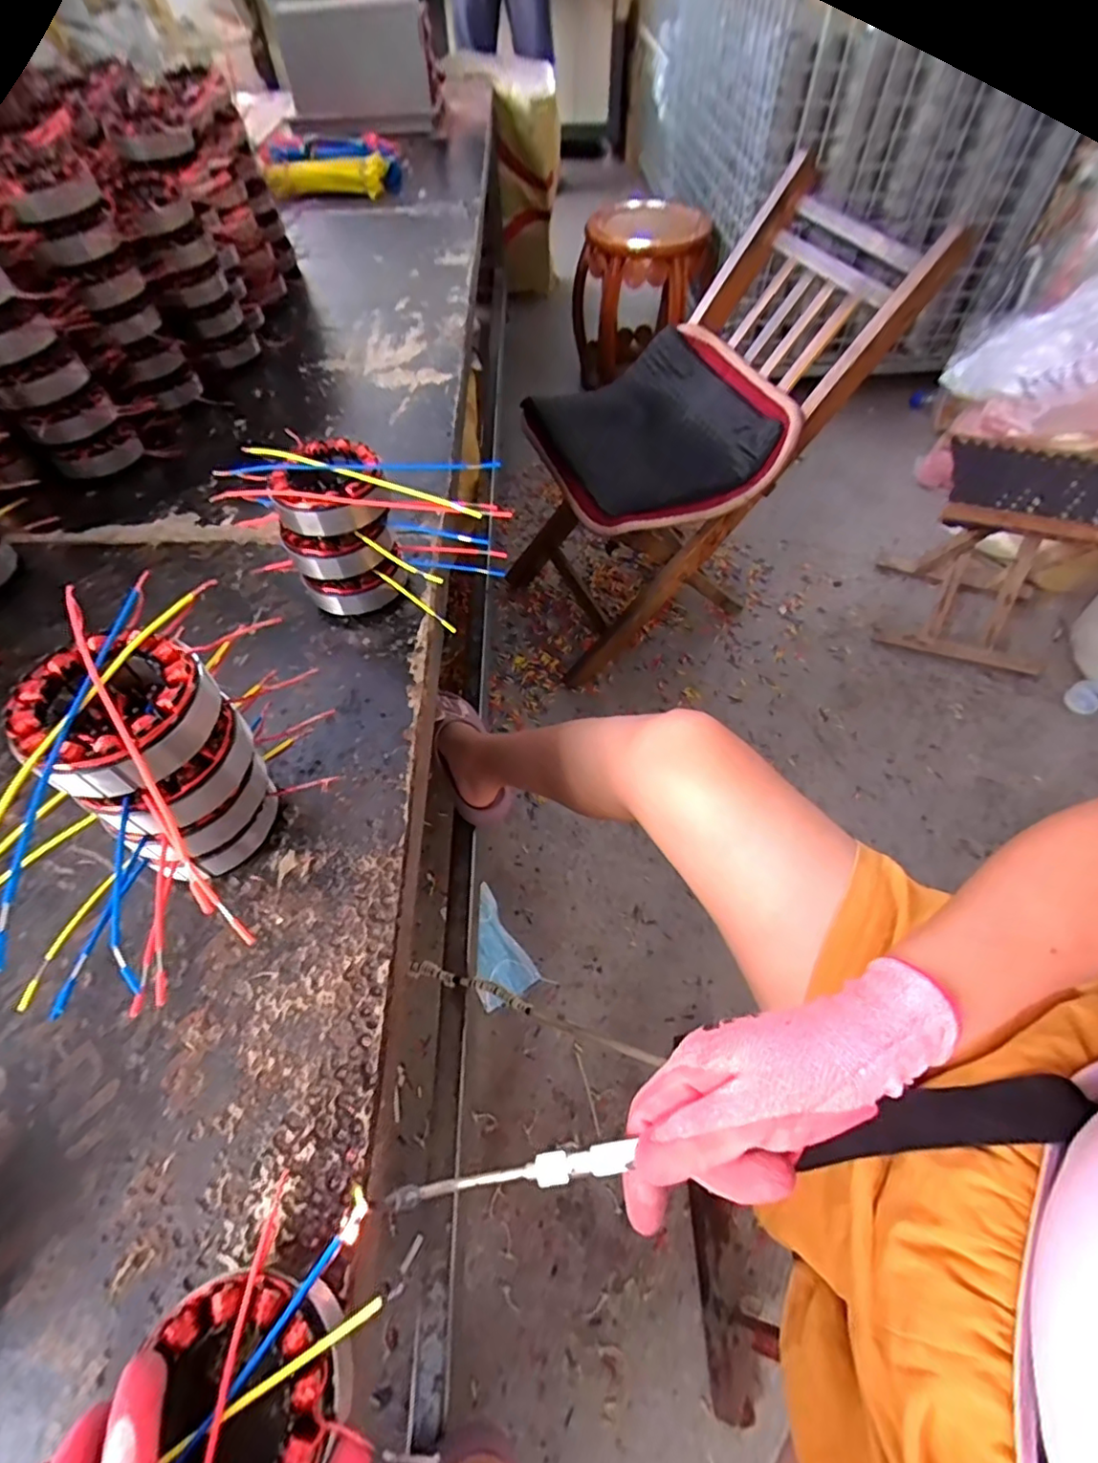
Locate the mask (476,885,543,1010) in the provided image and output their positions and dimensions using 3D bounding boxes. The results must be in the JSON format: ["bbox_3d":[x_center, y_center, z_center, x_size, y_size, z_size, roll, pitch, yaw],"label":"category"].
[{"bbox_3d":[-0.092,0.330,0.911,0.090,0.029,0.158,-29,61,-17],"label":"mask"}]

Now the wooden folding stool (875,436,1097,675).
[{"bbox_3d":[0.856,-0.342,1.140,0.315,0.332,0.290,17,59,12],"label":"wooden folding stool"}]

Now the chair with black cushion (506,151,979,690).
[{"bbox_3d":[0.241,-0.496,1.083,0.592,0.614,0.430,-18,58,-10],"label":"chair with black cushion"}]

